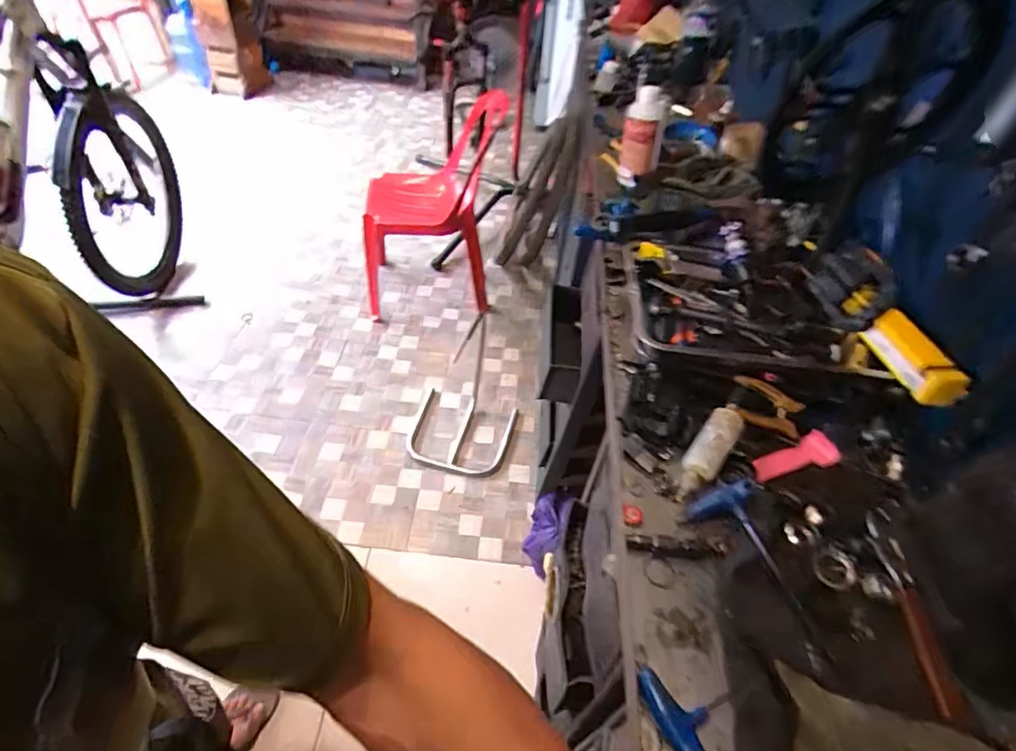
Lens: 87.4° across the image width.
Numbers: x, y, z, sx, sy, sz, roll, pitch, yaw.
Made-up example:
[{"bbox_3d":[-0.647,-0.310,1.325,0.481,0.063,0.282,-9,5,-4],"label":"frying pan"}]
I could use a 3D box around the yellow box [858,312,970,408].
[{"bbox_3d":[0.528,-0.015,0.685,0.040,0.048,0.115,-5,47,-11],"label":"yellow box"}]

